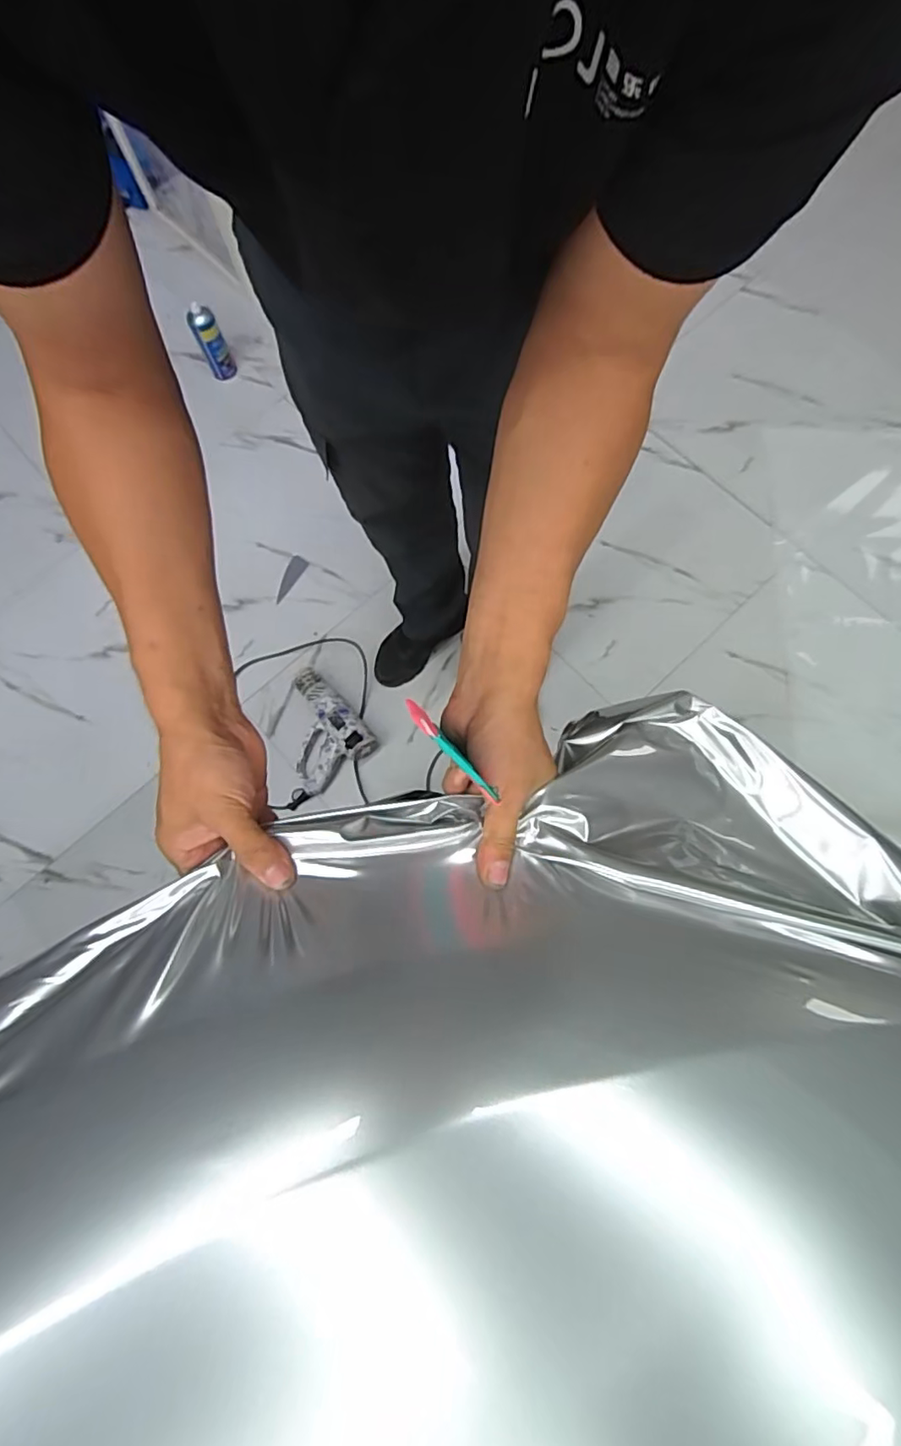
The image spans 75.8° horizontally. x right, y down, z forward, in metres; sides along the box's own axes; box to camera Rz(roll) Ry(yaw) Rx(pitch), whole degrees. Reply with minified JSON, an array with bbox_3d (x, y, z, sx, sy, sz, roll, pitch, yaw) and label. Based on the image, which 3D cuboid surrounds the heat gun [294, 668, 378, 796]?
[{"bbox_3d":[-0.294,0.010,1.223,0.175,0.066,0.230,-38,74,-11],"label":"heat gun"}]

